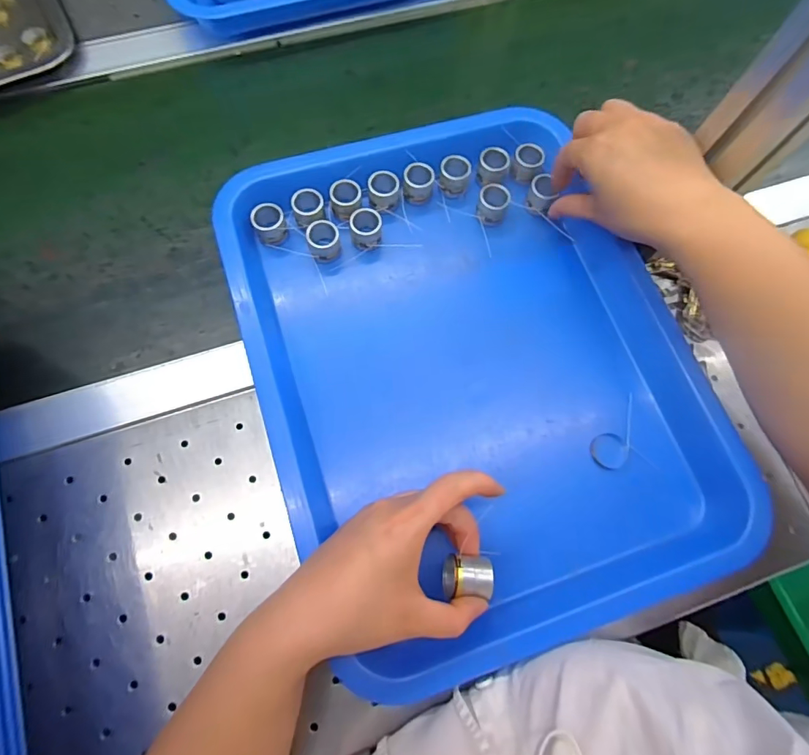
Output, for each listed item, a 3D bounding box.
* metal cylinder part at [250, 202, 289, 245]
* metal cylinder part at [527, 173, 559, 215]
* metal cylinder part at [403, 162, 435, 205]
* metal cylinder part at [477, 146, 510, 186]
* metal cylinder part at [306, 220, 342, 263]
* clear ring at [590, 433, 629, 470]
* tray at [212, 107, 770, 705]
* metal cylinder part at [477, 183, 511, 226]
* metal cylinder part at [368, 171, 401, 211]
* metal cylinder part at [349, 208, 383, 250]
[{"bbox_3d":[-0.106,-0.121,0.362,0.024,0.024,0.021,-30,77,-11],"label":"metal cylinder part"},{"bbox_3d":[0.114,-0.151,0.381,0.023,0.016,0.028,22,73,4],"label":"metal cylinder part"},{"bbox_3d":[0.012,-0.161,0.381,0.025,0.020,0.026,1,73,-2],"label":"metal cylinder part"},{"bbox_3d":[0.076,-0.179,0.389,0.026,0.018,0.025,12,73,1],"label":"metal cylinder part"},{"bbox_3d":[-0.063,-0.106,0.362,0.024,0.026,0.023,1,73,-2],"label":"metal cylinder part"},{"bbox_3d":[0.149,0.054,0.335,0.026,0.004,0.027,27,74,6],"label":"clear ring"},{"bbox_3d":[0.049,-0.014,0.337,0.296,0.038,0.376,-17,75,-7],"label":"tray"},{"bbox_3d":[0.074,-0.143,0.379,0.025,0.017,0.025,1,73,-2],"label":"metal cylinder part"},{"bbox_3d":[-0.016,-0.151,0.376,0.025,0.022,0.024,1,73,-2],"label":"metal cylinder part"},{"bbox_3d":[-0.030,-0.116,0.367,0.025,0.026,0.027,1,73,-2],"label":"metal cylinder part"}]

